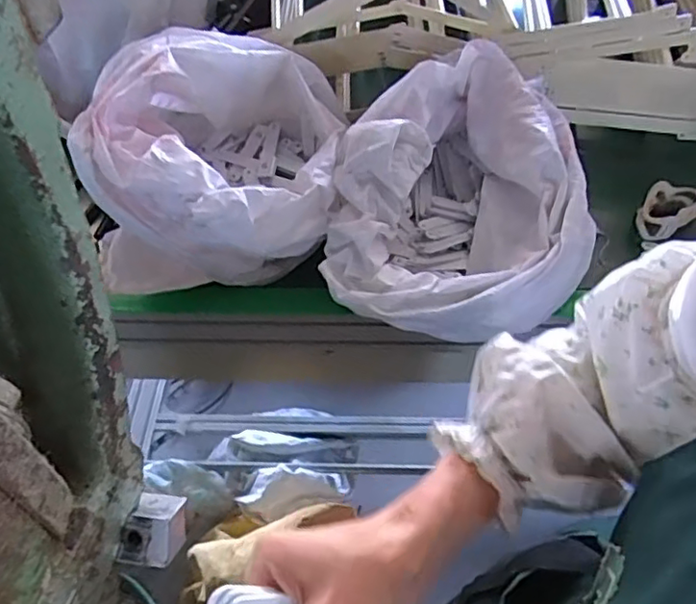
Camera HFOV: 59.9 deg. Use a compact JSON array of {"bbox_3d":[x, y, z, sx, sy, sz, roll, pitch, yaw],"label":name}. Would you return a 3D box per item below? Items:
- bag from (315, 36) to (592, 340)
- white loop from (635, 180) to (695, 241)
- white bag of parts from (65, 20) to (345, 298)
[{"bbox_3d":[0.129,-0.141,0.739,0.292,0.180,0.362,0,51,1],"label":"bag"},{"bbox_3d":[0.434,-0.126,0.814,0.090,0.048,0.063,-32,57,-22],"label":"white loop"},{"bbox_3d":[-0.155,-0.182,0.741,0.298,0.192,0.298,-4,51,-2],"label":"white bag of parts"}]

